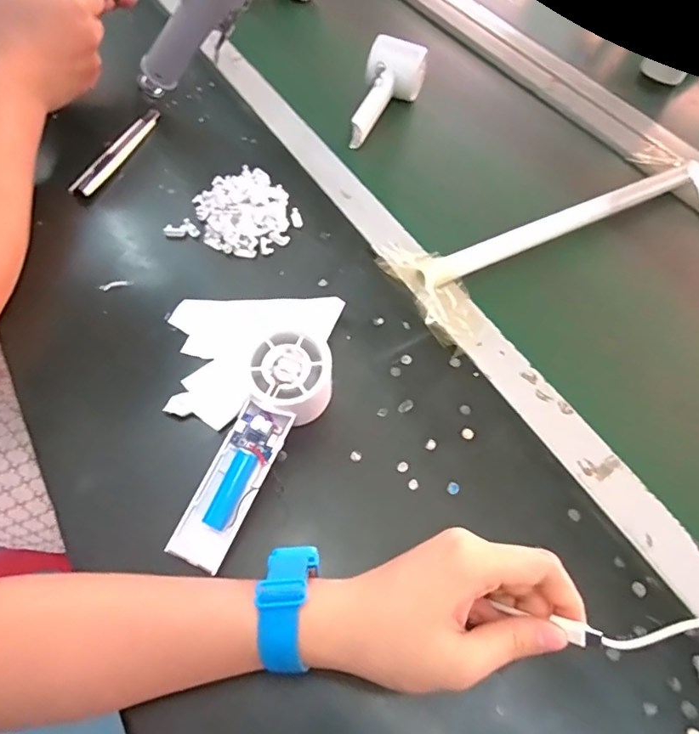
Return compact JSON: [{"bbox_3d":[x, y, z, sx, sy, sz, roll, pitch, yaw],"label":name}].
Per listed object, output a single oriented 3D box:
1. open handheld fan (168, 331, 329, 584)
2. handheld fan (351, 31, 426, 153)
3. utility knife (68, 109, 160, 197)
[{"bbox_3d":[-0.061,0.052,0.343,0.052,0.050,0.157,25,78,12],"label":"open handheld fan"},{"bbox_3d":[0.031,-0.305,0.584,0.057,0.050,0.145,26,71,13],"label":"handheld fan"},{"bbox_3d":[-0.225,-0.213,0.509,0.017,0.014,0.133,19,56,8],"label":"utility knife"}]

